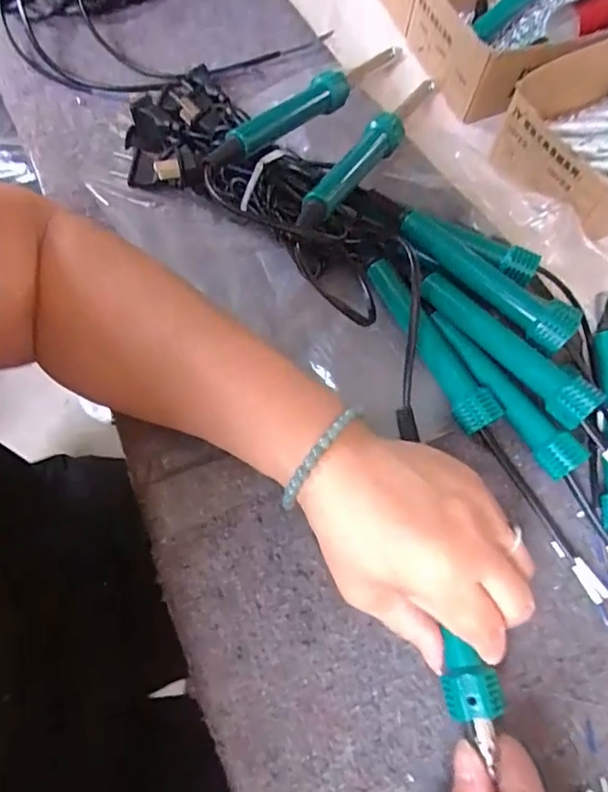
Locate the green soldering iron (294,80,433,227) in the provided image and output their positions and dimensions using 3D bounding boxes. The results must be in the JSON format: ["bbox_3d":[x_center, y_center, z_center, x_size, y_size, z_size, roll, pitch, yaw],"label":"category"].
[{"bbox_3d":[0.050,-0.167,0.346,0.020,0.022,0.216,26,53,9],"label":"green soldering iron"}]

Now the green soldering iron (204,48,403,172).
[{"bbox_3d":[0.013,-0.204,0.355,0.017,0.021,0.239,32,54,11],"label":"green soldering iron"}]

